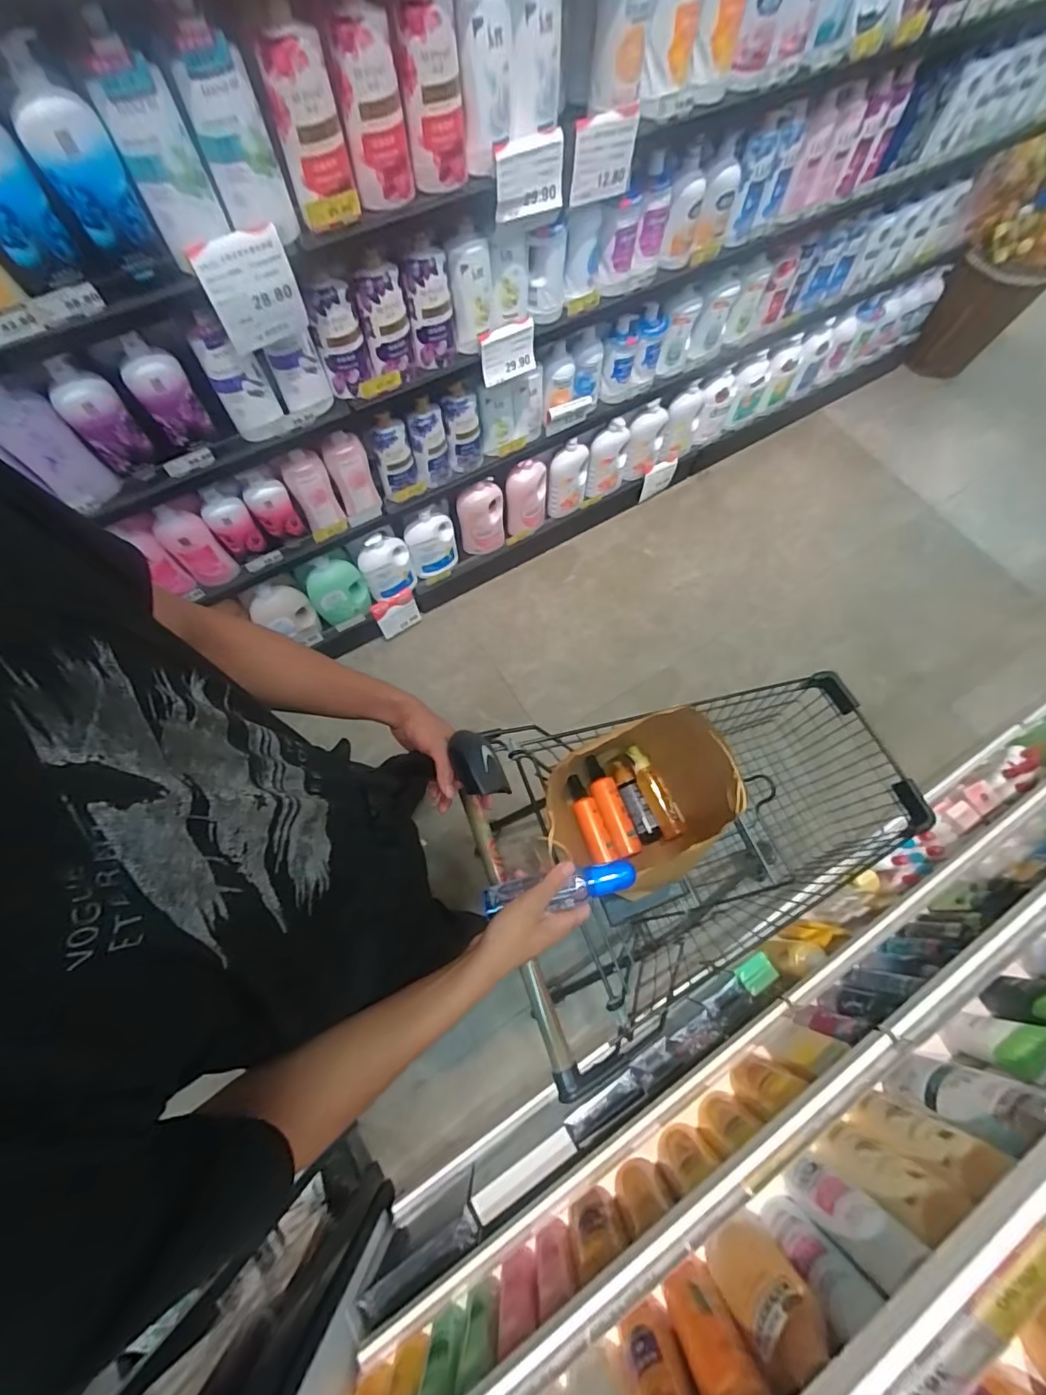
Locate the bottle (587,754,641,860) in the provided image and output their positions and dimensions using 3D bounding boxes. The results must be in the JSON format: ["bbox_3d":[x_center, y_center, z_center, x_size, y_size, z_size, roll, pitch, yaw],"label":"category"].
[{"bbox_3d":[0.151,0.187,0.913,0.048,0.036,0.184,-19,69,-8],"label":"bottle"}]

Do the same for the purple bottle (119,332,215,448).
[{"bbox_3d":[-0.680,-0.578,0.995,0.098,0.178,0.045,-34,72,-13],"label":"purple bottle"}]

